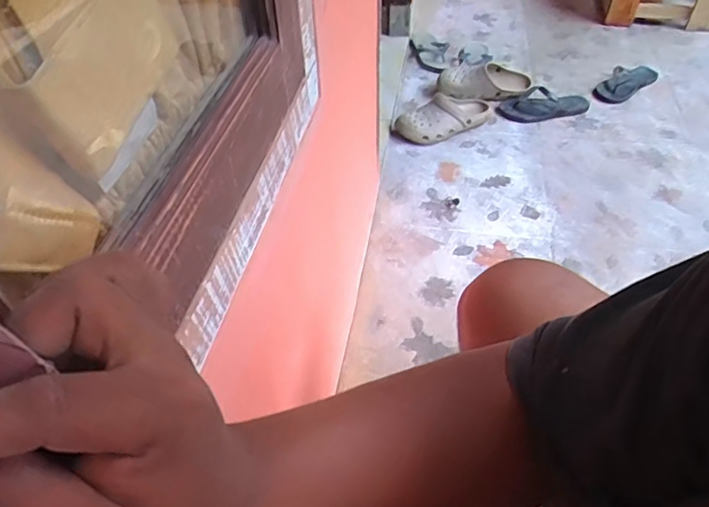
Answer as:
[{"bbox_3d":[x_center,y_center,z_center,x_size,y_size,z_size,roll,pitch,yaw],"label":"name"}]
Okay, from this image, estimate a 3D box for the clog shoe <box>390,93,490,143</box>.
[{"bbox_3d":[0.253,-0.383,1.543,0.252,0.078,0.124,-13,47,-11],"label":"clog shoe"}]

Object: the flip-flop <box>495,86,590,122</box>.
[{"bbox_3d":[0.529,-0.425,1.552,0.235,0.035,0.126,-6,46,-4],"label":"flip-flop"}]

